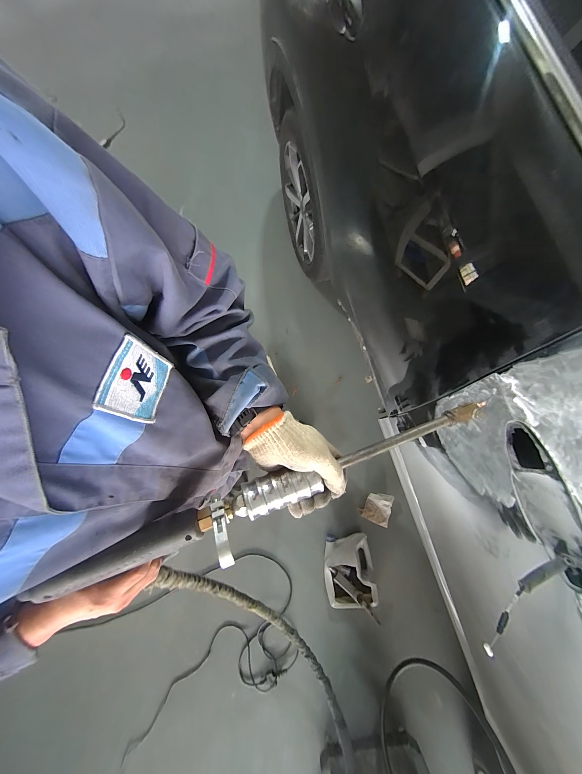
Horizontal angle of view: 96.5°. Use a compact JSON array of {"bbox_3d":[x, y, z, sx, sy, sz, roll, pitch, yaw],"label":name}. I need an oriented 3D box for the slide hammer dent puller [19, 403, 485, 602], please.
[{"bbox_3d":[0.026,0.124,0.324,0.591,0.048,0.059,-17,78,-16],"label":"slide hammer dent puller"}]

